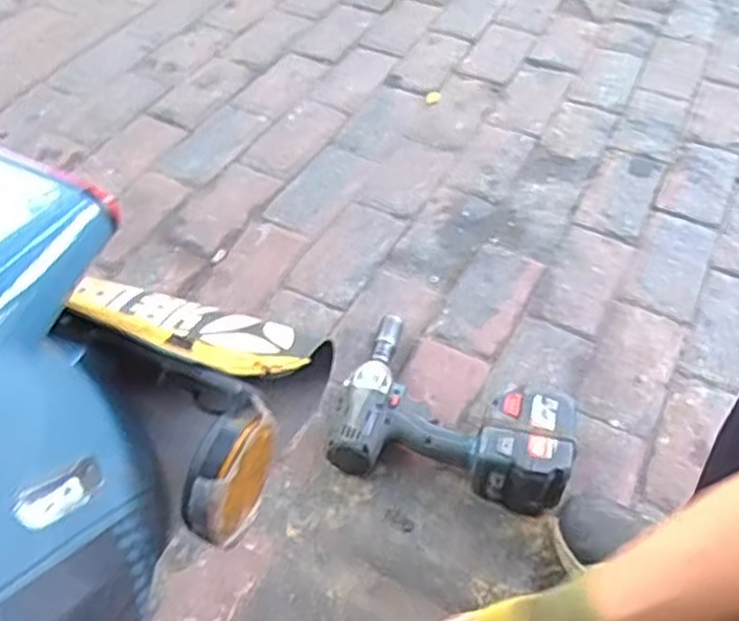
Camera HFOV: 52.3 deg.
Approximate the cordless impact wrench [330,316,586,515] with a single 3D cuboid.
[{"bbox_3d":[0.101,0.100,0.846,0.249,0.079,0.210,13,49,8],"label":"cordless impact wrench"}]

